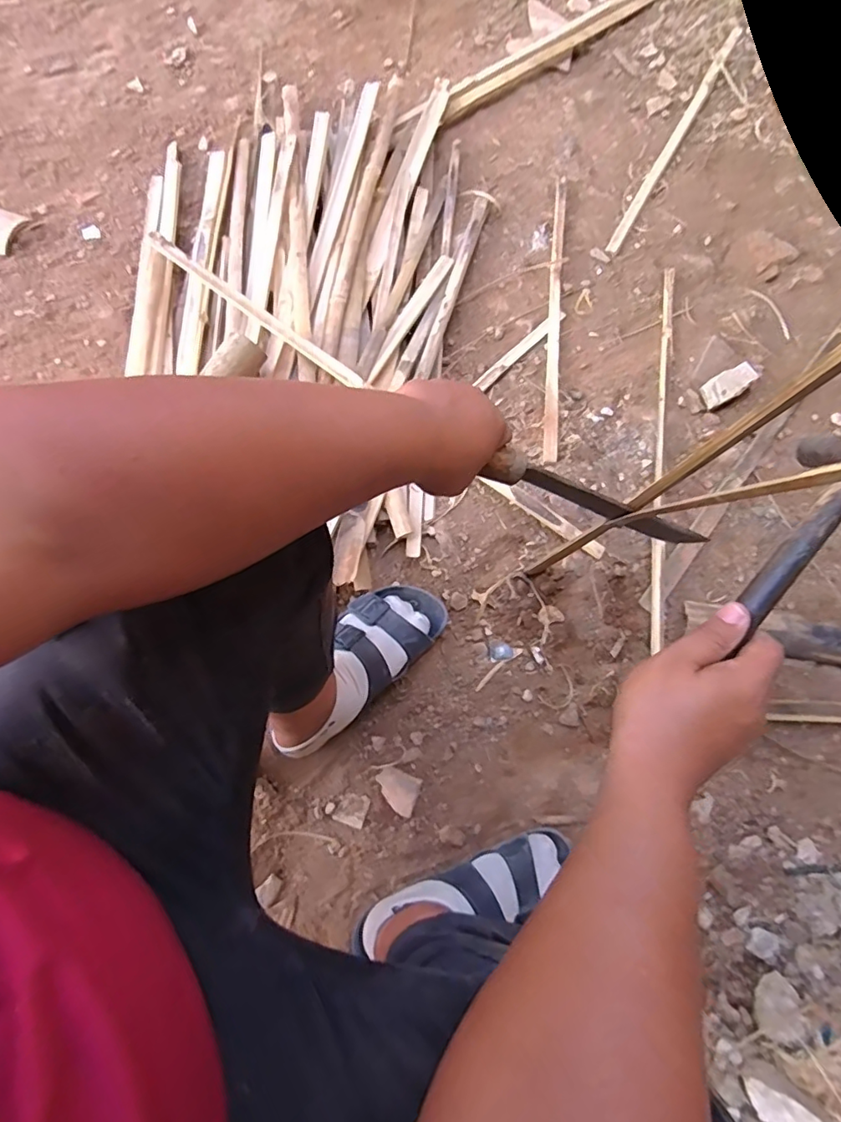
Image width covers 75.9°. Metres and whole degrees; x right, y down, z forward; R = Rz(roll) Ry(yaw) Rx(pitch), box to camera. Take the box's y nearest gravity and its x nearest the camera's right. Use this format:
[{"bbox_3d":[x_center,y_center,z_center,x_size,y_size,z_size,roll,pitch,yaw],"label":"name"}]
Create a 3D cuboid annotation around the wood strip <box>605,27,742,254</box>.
[{"bbox_3d":[0.478,-0.794,1.006,0.024,0.007,0.613,29,73,7],"label":"wood strip"}]

